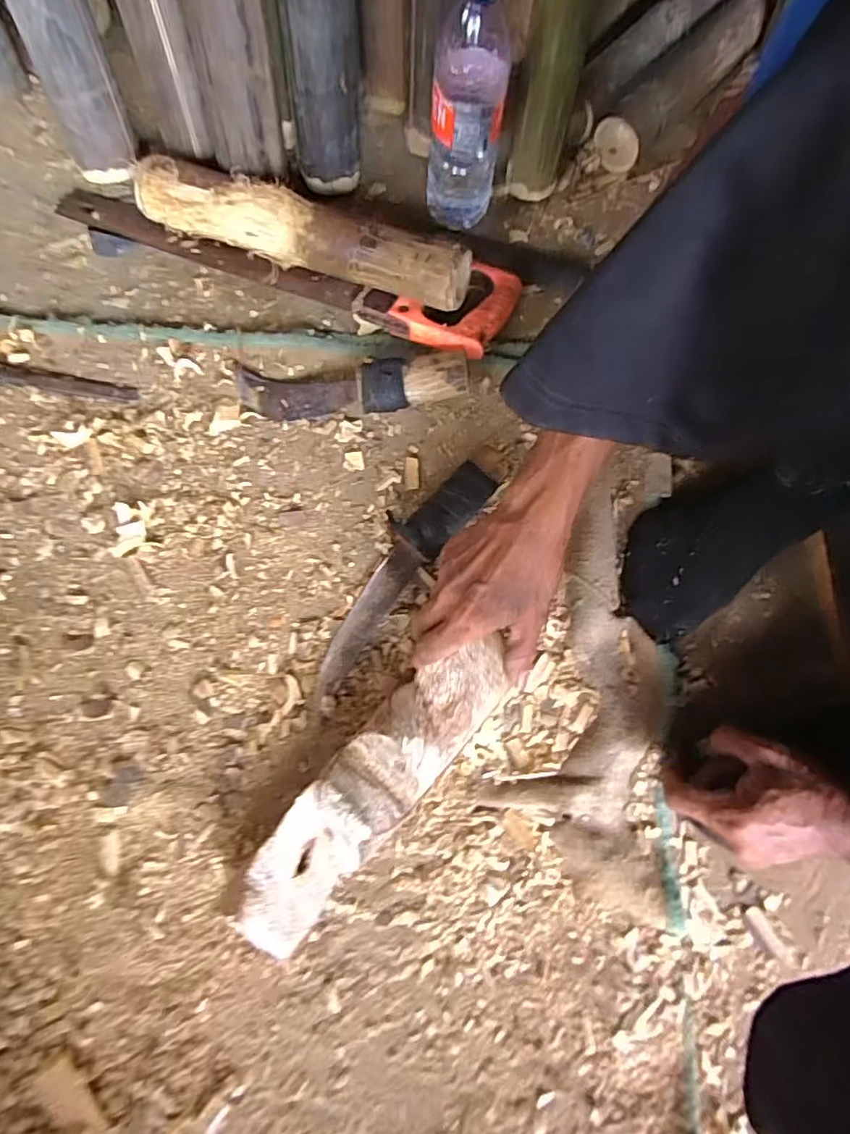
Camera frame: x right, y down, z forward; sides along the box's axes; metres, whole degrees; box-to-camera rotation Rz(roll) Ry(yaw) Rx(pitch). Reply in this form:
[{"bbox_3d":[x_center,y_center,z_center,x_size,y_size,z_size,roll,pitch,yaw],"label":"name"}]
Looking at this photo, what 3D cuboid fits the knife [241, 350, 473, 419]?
[{"bbox_3d":[-0.074,-0.188,0.584,0.238,0.051,0.071,-5,75,-3],"label":"knife"}]

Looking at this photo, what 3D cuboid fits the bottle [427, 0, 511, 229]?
[{"bbox_3d":[0.040,-0.438,0.550,0.068,0.234,0.068,3,75,-1],"label":"bottle"}]

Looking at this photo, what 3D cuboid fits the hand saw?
[{"bbox_3d":[-0.151,-0.338,0.628,0.503,0.040,0.106,19,75,4],"label":"hand saw"}]

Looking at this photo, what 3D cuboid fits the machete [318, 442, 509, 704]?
[{"bbox_3d":[-0.027,-0.007,0.545,0.064,0.038,0.288,38,77,9],"label":"machete"}]

